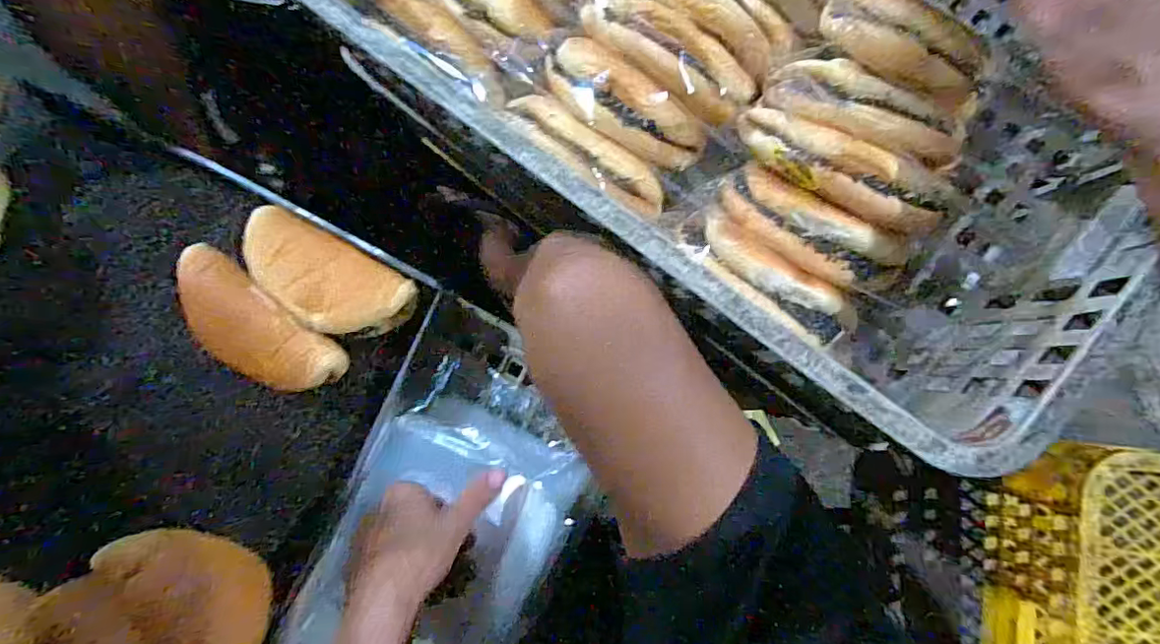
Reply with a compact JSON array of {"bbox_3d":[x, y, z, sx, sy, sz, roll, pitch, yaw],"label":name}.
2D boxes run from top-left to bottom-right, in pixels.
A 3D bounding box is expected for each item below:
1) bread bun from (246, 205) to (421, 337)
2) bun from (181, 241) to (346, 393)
[{"bbox_3d":[-0.212,-0.038,0.459,0.138,0.048,0.069,33,87,7],"label":"bread bun"},{"bbox_3d":[-0.257,0.009,0.437,0.148,0.042,0.071,38,87,7],"label":"bun"}]

